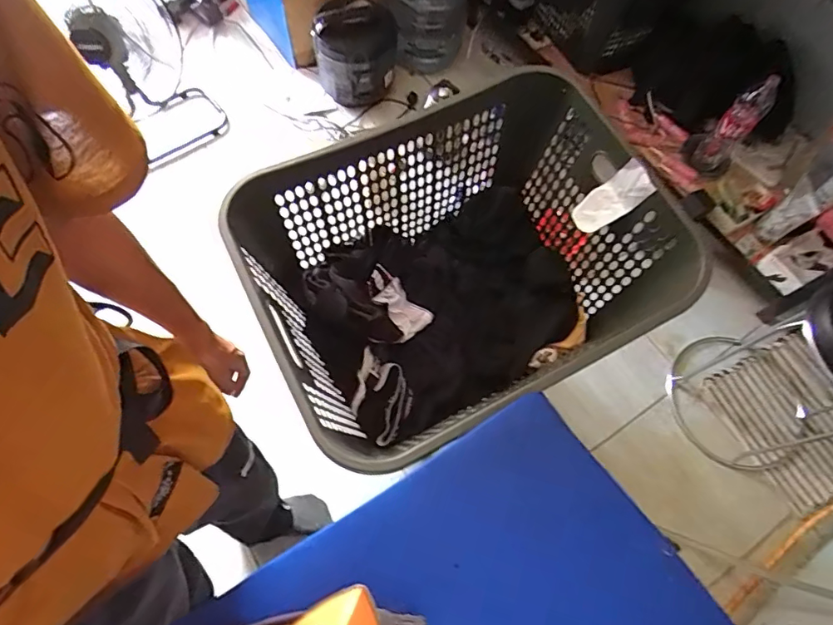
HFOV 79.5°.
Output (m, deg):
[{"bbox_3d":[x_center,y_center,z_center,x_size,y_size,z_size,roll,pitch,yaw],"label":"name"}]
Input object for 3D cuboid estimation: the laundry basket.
[{"bbox_3d":[0.060,-0.042,0.789,0.555,0.308,0.432,-27,71,-14],"label":"laundry basket"}]

